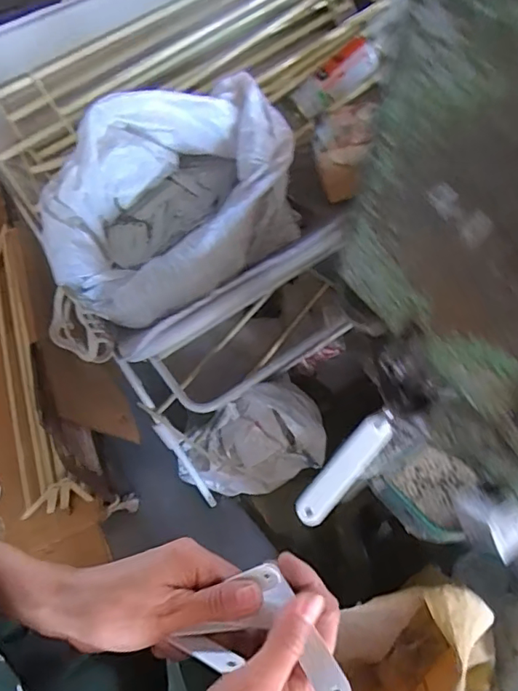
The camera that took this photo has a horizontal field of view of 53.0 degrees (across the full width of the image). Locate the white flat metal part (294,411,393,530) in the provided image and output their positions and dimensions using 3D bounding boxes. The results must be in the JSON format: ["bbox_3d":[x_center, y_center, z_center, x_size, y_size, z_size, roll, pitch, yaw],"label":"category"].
[{"bbox_3d":[0.059,0.085,0.358,0.022,0.006,0.088,39,85,18],"label":"white flat metal part"}]

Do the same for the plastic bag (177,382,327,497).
[{"bbox_3d":[-0.024,0.229,1.157,0.321,0.286,0.160,-18,64,-9],"label":"plastic bag"}]

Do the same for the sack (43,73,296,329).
[{"bbox_3d":[-0.103,-0.185,0.725,0.367,0.202,0.261,-38,69,-18],"label":"sack"}]

